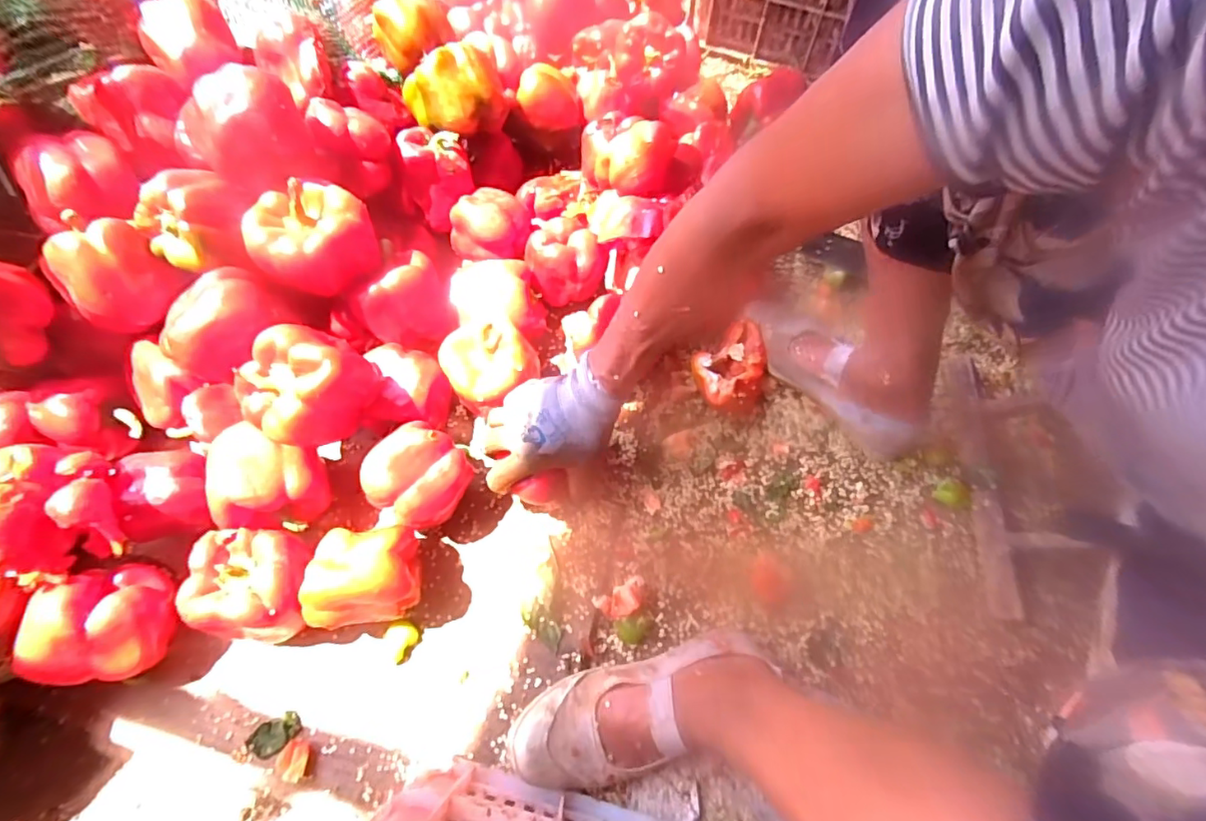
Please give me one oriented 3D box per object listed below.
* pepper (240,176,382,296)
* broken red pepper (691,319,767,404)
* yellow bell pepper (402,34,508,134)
[{"bbox_3d":[-0.289,-0.171,0.557,0.111,0.090,0.086,-42,73,-18],"label":"pepper"},{"bbox_3d":[0.151,-0.045,0.642,0.101,0.043,0.074,-34,71,-15],"label":"broken red pepper"},{"bbox_3d":[-0.170,-0.385,0.645,0.119,0.075,0.102,-29,70,-14],"label":"yellow bell pepper"}]

